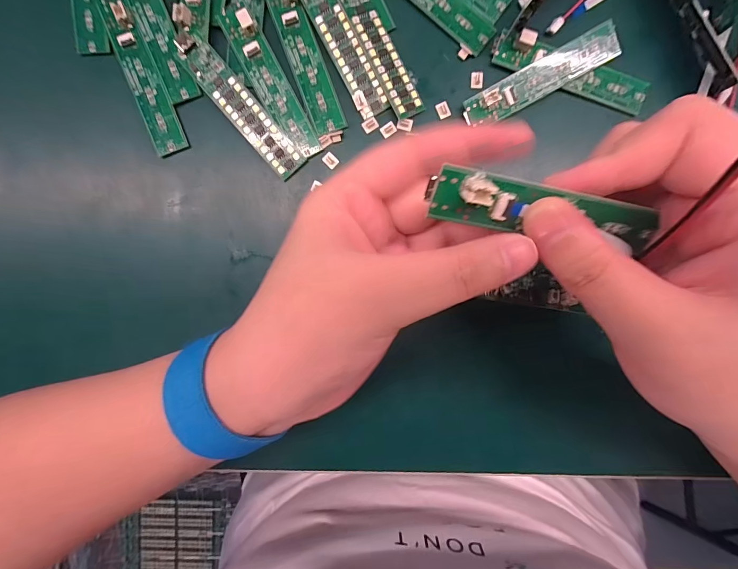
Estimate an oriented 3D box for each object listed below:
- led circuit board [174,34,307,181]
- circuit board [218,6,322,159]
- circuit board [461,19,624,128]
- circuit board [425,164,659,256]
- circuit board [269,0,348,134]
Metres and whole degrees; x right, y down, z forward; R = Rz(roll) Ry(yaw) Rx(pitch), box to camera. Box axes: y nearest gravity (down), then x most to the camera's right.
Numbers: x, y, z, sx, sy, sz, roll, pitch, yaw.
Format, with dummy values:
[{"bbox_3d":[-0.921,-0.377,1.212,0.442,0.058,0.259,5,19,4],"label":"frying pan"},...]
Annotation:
[{"bbox_3d":[-0.066,-0.093,0.186,0.017,0.009,0.082,-40,92,2],"label":"led circuit board"},{"bbox_3d":[-0.052,-0.105,0.184,0.018,0.011,0.081,-28,92,2],"label":"circuit board"},{"bbox_3d":[0.090,-0.108,0.187,0.083,0.010,0.017,-28,92,2],"label":"circuit board"},{"bbox_3d":[0.061,-0.023,0.117,0.083,0.007,0.017,7,120,-11],"label":"circuit board"},{"bbox_3d":[-0.033,-0.120,0.187,0.018,0.007,0.078,-19,92,1],"label":"circuit board"}]

